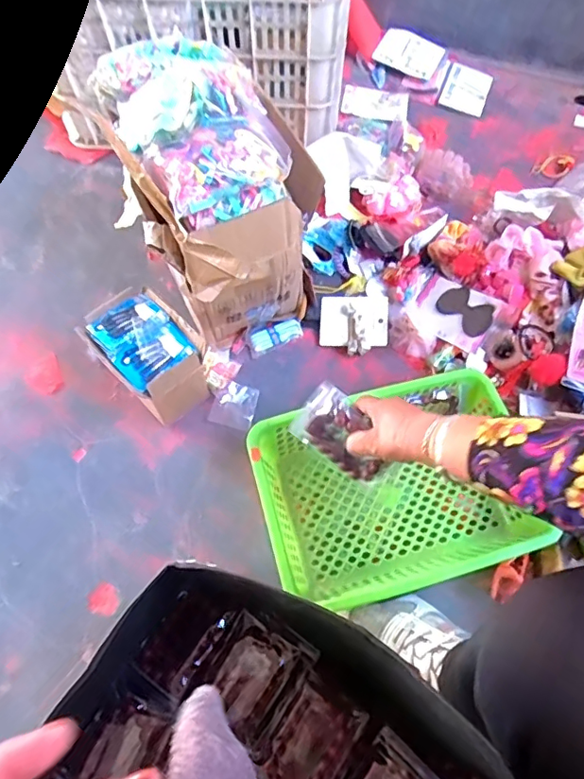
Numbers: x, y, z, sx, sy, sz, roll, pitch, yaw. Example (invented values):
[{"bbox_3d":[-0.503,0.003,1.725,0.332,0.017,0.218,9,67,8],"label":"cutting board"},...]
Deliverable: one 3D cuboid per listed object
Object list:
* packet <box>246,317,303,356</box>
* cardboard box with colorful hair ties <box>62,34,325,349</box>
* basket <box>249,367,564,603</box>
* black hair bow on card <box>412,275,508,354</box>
[{"bbox_3d":[-0.026,-0.082,0.804,0.082,0.012,0.038,-23,65,-11],"label":"packet"},{"bbox_3d":[-0.114,-0.228,0.699,0.188,0.326,0.253,-33,68,-13],"label":"cardboard box with colorful hair ties"},{"bbox_3d":[0.127,0.126,0.661,0.323,0.070,0.225,-13,64,-7],"label":"basket"},{"bbox_3d":[0.239,-0.117,0.791,0.128,0.018,0.086,38,93,38],"label":"black hair bow on card"}]

